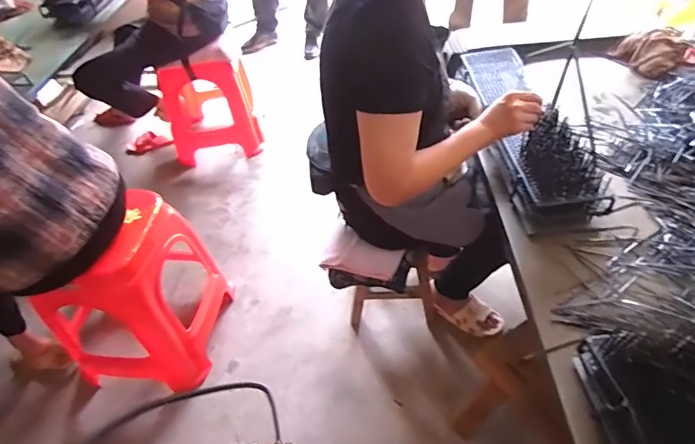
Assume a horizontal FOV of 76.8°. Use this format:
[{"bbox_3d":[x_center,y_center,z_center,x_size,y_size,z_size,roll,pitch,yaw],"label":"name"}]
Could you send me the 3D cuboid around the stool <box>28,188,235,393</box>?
[{"bbox_3d":[-0.617,0.188,1.269,0.398,0.514,0.336,2,46,9],"label":"stool"}]

